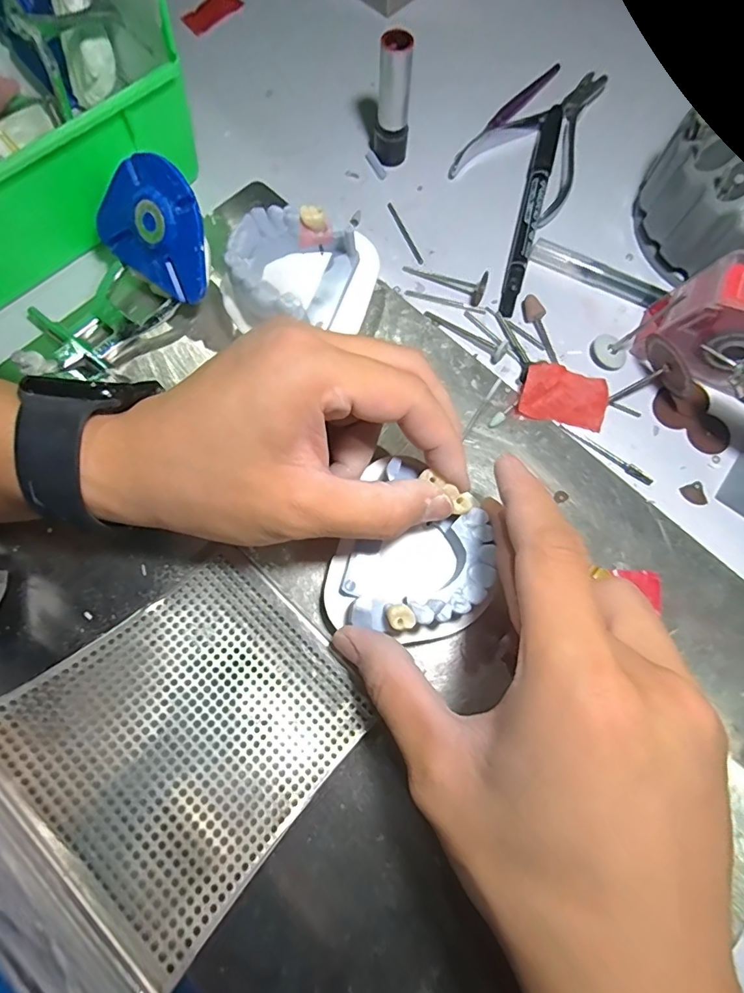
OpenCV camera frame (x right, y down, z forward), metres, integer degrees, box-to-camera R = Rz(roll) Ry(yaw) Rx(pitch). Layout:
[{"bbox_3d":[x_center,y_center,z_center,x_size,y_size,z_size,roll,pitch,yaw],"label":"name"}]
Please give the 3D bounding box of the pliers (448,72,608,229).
[{"bbox_3d":[0.104,-0.211,0.291,0.066,0.006,0.121,38,77,9],"label":"pliers"}]

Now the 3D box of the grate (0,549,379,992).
[{"bbox_3d":[-0.062,0.081,0.179,0.096,0.015,0.106,43,47,11],"label":"grate"}]

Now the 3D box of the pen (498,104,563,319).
[{"bbox_3d":[0.088,-0.161,0.275,0.011,0.011,0.135,15,75,3],"label":"pen"}]

